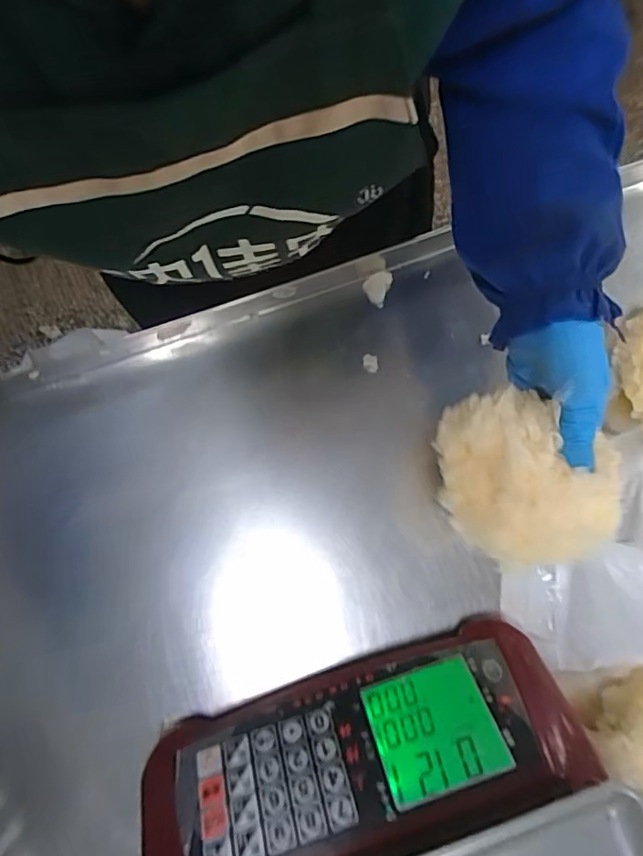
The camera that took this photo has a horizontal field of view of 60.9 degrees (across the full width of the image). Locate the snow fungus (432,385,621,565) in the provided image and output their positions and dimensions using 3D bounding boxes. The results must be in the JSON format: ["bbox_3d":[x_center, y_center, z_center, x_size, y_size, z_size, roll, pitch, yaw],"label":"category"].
[{"bbox_3d":[0.130,0.030,0.356,0.094,0.051,0.110,-3,78,-1],"label":"snow fungus"}]

